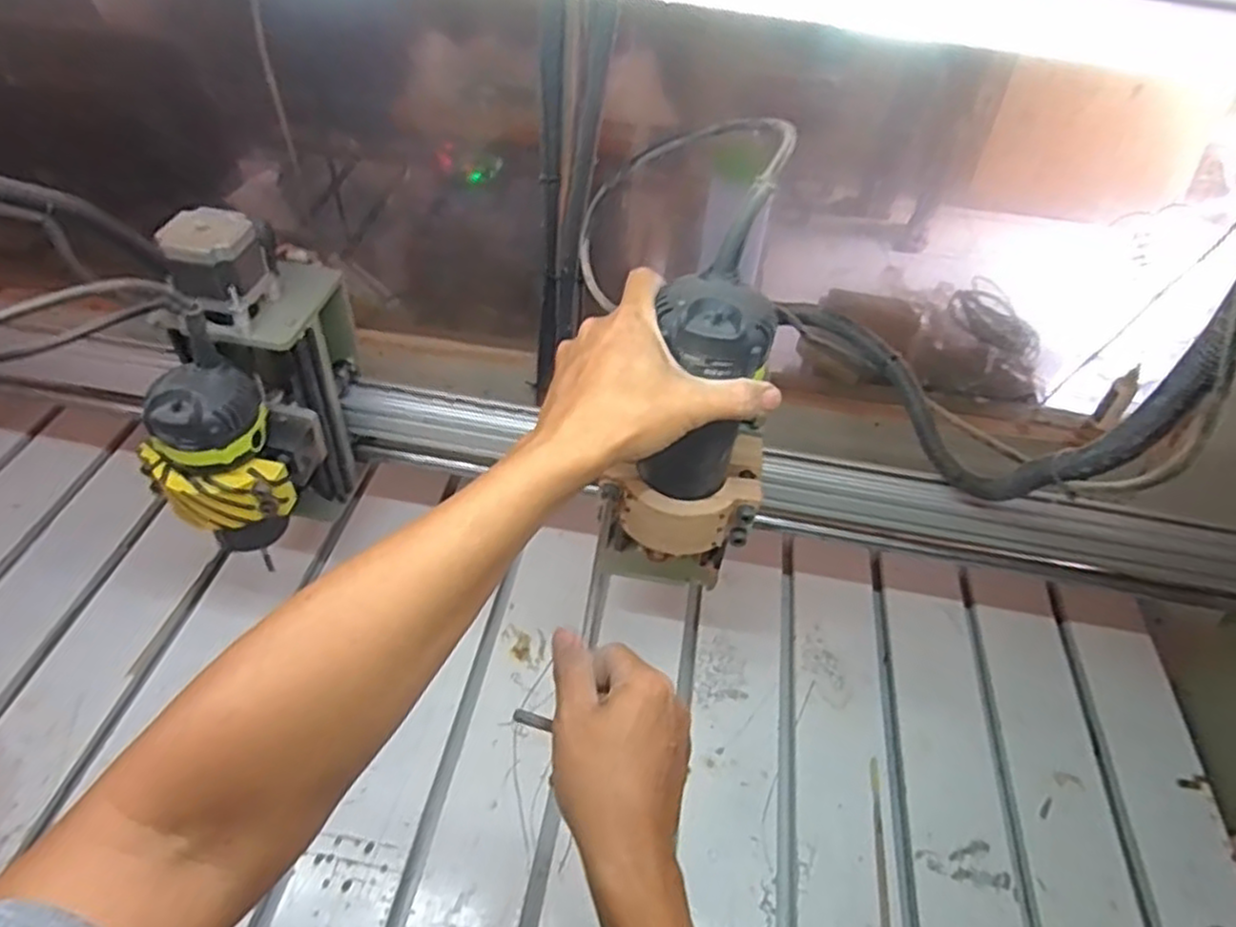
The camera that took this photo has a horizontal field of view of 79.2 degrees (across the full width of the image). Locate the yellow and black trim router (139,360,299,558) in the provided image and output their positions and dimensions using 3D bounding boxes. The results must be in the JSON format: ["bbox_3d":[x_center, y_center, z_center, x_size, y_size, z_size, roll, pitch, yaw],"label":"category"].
[{"bbox_3d":[-0.317,-0.002,0.592,0.092,0.140,0.074,-24,53,-25],"label":"yellow and black trim router"}]

